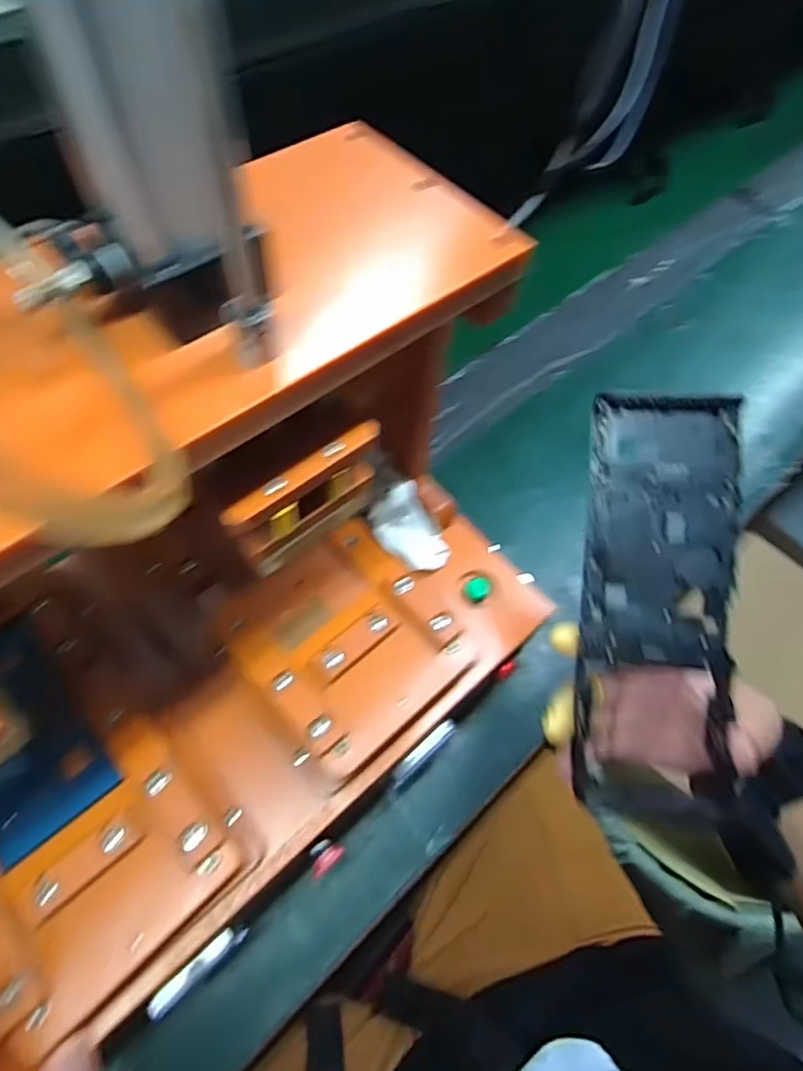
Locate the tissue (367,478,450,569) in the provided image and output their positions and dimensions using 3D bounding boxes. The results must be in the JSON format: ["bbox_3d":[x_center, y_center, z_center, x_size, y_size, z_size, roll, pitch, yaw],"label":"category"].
[{"bbox_3d":[0.006,-0.004,0.426,0.043,0.035,0.061,-36,68,-21],"label":"tissue"}]

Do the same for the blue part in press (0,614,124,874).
[{"bbox_3d":[-0.219,0.111,0.335,0.066,0.011,0.126,-35,67,-20],"label":"blue part in press"}]

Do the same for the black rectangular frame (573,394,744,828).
[{"bbox_3d":[0.140,0.037,0.322,0.076,0.009,0.228,3,89,11],"label":"black rectangular frame"}]

